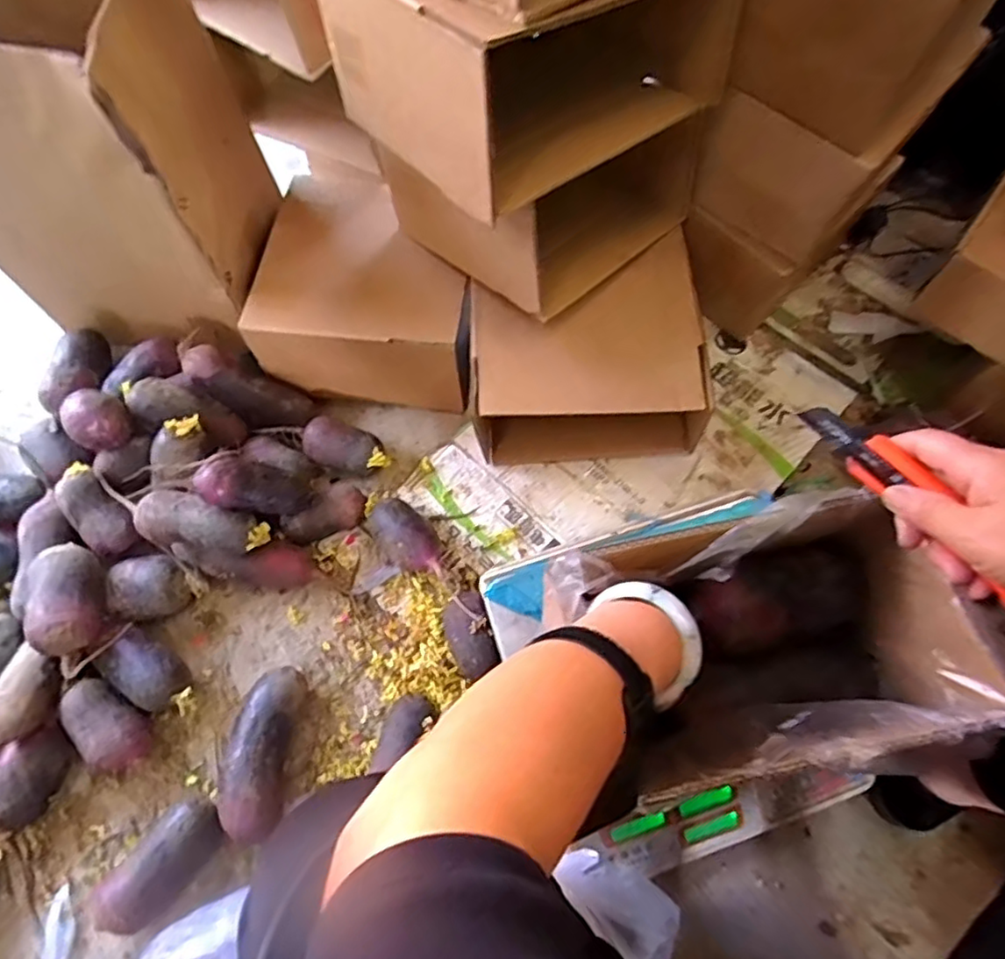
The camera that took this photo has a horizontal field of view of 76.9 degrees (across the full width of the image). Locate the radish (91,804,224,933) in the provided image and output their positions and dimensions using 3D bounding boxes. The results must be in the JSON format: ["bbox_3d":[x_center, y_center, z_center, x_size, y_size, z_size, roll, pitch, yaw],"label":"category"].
[{"bbox_3d":[-0.331,0.378,0.624,0.063,0.065,0.127,39,74,16],"label":"radish"}]

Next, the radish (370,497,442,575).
[{"bbox_3d":[-0.111,0.070,0.743,0.065,0.061,0.106,-31,70,-10],"label":"radish"}]

